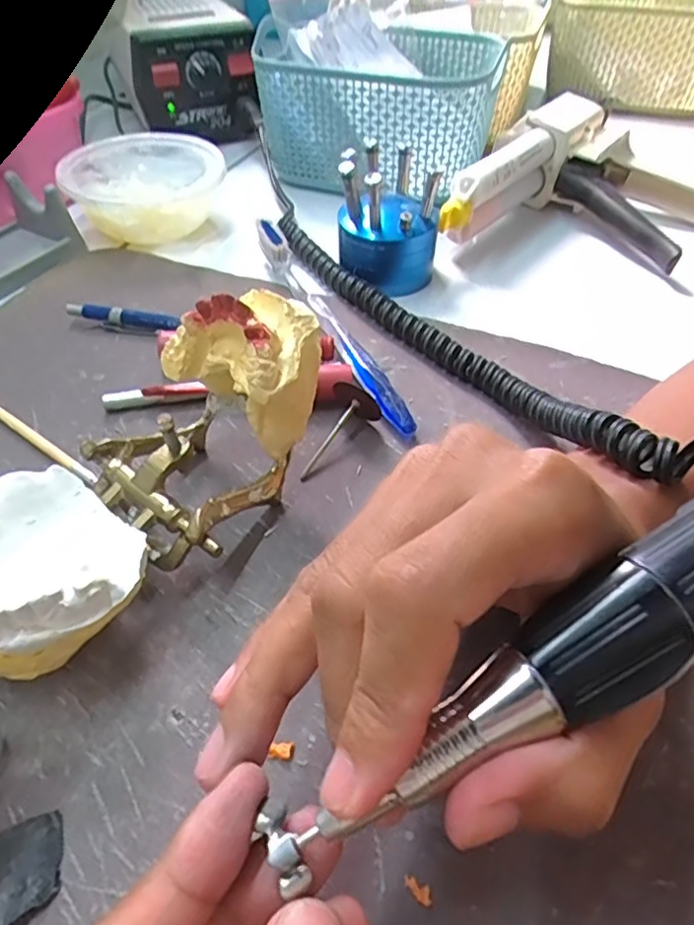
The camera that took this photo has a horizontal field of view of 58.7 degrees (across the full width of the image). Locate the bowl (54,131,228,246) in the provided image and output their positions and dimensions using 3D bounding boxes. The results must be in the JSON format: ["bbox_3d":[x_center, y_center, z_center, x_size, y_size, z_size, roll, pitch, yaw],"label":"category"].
[{"bbox_3d":[-0.132,-0.184,0.415,0.098,0.044,0.100,-6,48,-4],"label":"bowl"}]

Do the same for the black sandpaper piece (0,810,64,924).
[{"bbox_3d":[-0.091,0.112,0.164,0.029,0.006,0.026,-21,51,-17],"label":"black sandpaper piece"}]

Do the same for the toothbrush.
[{"bbox_3d":[-0.012,-0.077,0.328,0.011,0.023,0.180,-20,51,-17],"label":"toothbrush"}]

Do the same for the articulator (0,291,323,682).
[{"bbox_3d":[-0.076,0.003,0.218,0.073,0.076,0.145,25,53,22],"label":"articulator"}]

